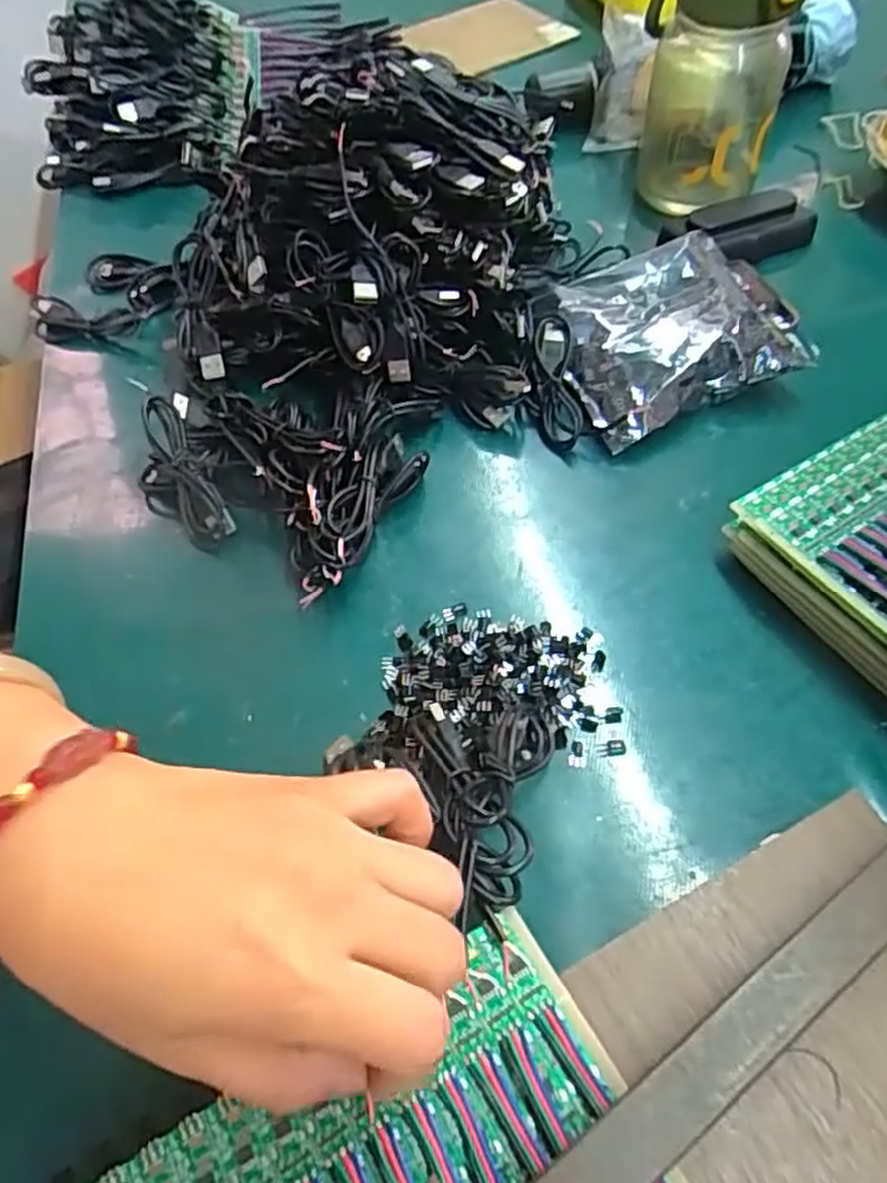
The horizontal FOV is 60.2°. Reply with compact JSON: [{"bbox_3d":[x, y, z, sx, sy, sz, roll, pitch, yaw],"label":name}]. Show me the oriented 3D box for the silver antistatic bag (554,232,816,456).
[{"bbox_3d":[0.140,-0.161,0.474,0.158,0.045,0.131,-20,56,-13],"label":"silver antistatic bag"}]

